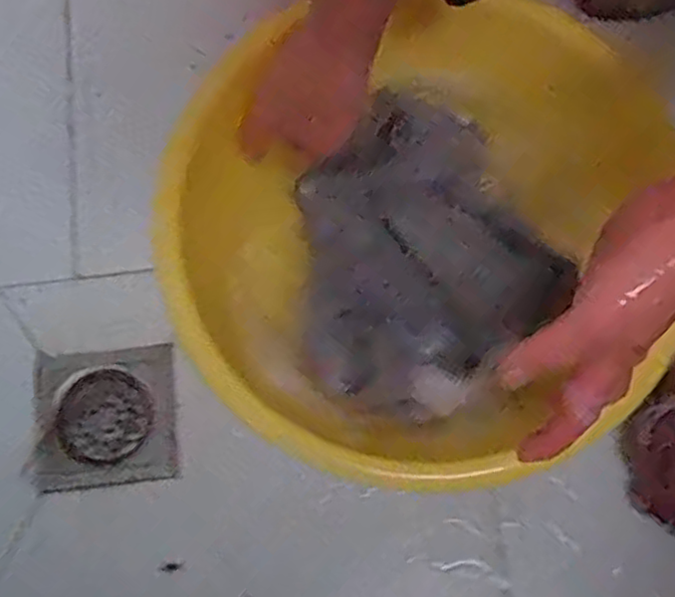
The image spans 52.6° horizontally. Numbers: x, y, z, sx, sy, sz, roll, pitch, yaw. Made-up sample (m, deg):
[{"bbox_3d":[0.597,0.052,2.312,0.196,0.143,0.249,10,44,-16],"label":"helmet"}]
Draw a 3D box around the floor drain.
[{"bbox_3d":[-0.177,0.091,0.517,0.105,0.017,0.099,-6,76,0],"label":"floor drain"}]

